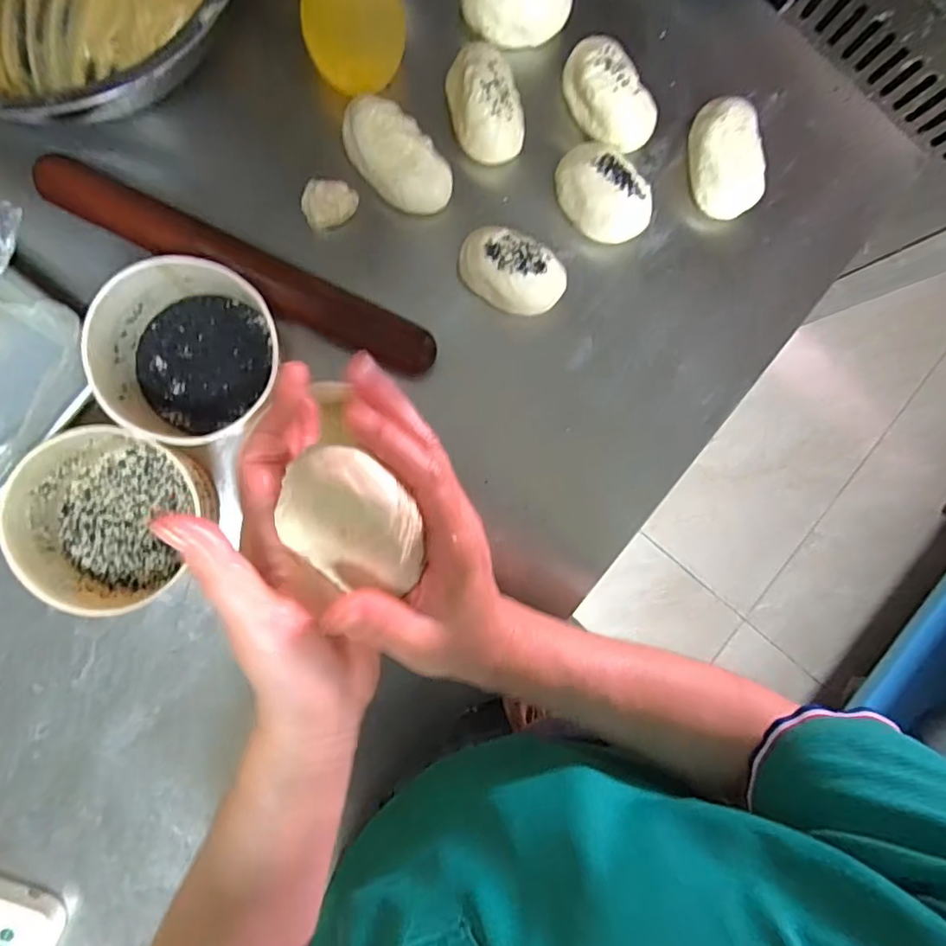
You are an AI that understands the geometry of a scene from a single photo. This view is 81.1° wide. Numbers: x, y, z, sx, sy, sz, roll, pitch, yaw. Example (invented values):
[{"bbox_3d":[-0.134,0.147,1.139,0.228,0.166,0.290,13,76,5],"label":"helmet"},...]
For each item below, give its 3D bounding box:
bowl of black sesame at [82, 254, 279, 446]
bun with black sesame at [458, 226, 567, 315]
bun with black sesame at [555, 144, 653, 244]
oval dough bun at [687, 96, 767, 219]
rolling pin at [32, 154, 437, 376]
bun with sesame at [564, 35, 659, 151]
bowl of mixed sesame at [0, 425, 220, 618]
[{"bbox_3d":[-0.218,-0.087,0.429,0.116,0.071,0.136,-5,93,-8],"label":"bowl of black sesame"},{"bbox_3d":[0.031,-0.166,0.462,0.087,0.049,0.054,32,87,-8],"label":"bun with black sesame"},{"bbox_3d":[0.110,-0.237,0.472,0.052,0.048,0.086,-38,97,-5],"label":"bun with black sesame"},{"bbox_3d":[0.220,-0.275,0.484,0.052,0.044,0.094,-19,95,-7],"label":"oval dough bun"},{"bbox_3d":[-0.179,-0.161,0.439,0.316,0.029,0.042,26,88,-8],"label":"rolling pin"},{"bbox_3d":[0.116,-0.321,0.470,0.047,0.041,0.094,-45,97,-4],"label":"bun with sesame"},{"bbox_3d":[-0.271,0.032,0.417,0.121,0.063,0.130,0,92,-8],"label":"bowl of mixed sesame"}]

